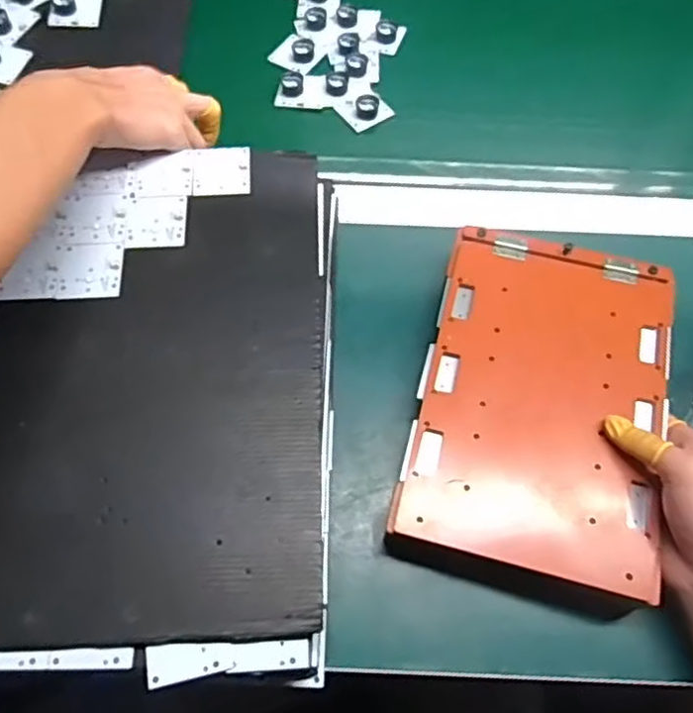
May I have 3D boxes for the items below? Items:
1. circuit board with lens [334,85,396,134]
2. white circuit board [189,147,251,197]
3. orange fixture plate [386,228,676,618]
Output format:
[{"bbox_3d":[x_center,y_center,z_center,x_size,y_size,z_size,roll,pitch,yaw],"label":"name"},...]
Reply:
[{"bbox_3d":[0.016,-0.245,0.618,0.044,0.015,0.047,-31,68,-15],"label":"circuit board with lens"},{"bbox_3d":[-0.100,-0.150,0.510,0.046,0.004,0.047,-5,65,-2],"label":"white circuit board"},{"bbox_3d":[0.136,0.033,0.455,0.162,0.046,0.248,13,64,7],"label":"orange fixture plate"}]

